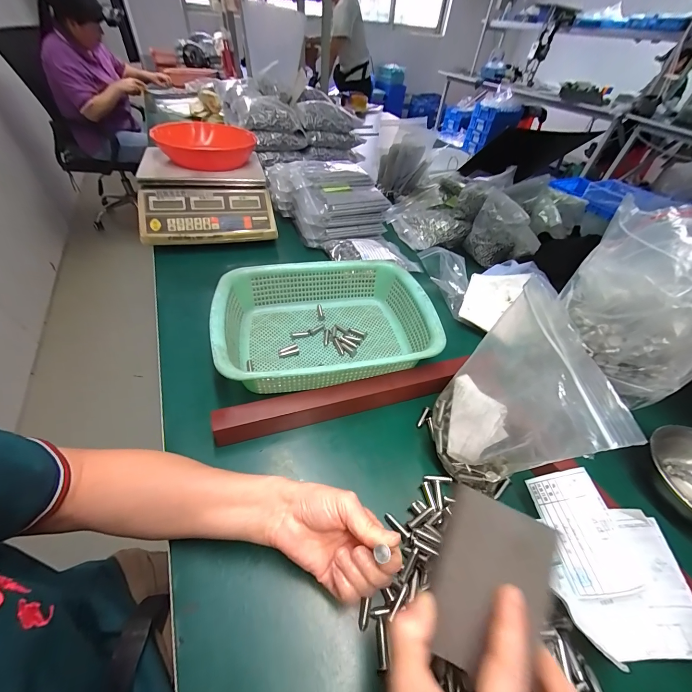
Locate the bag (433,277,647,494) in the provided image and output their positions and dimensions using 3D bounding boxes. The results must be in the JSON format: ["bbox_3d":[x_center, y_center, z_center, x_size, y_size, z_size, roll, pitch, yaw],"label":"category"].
[{"bbox_3d":[0.157,0.048,0.298,0.058,0.189,0.149,12,55,-10],"label":"bag"}]

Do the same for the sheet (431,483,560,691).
[{"bbox_3d":[0.096,0.154,0.197,0.067,0.011,0.094,18,66,17],"label":"sheet"}]

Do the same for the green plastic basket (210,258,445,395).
[{"bbox_3d":[-0.030,-0.031,0.453,0.290,0.085,0.216,-7,49,-12],"label":"green plastic basket"}]

